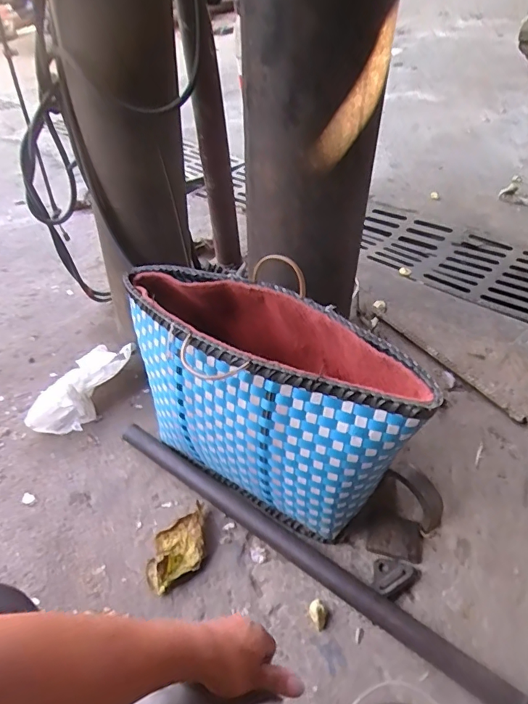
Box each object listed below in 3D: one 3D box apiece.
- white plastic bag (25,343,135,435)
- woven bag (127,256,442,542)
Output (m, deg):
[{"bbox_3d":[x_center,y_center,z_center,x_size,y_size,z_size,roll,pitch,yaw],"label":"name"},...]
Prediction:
[{"bbox_3d":[-0.446,0.072,1.154,0.165,0.102,0.285,10,43,16],"label":"white plastic bag"},{"bbox_3d":[-0.005,0.068,0.865,0.590,0.307,0.246,20,48,27],"label":"woven bag"}]

